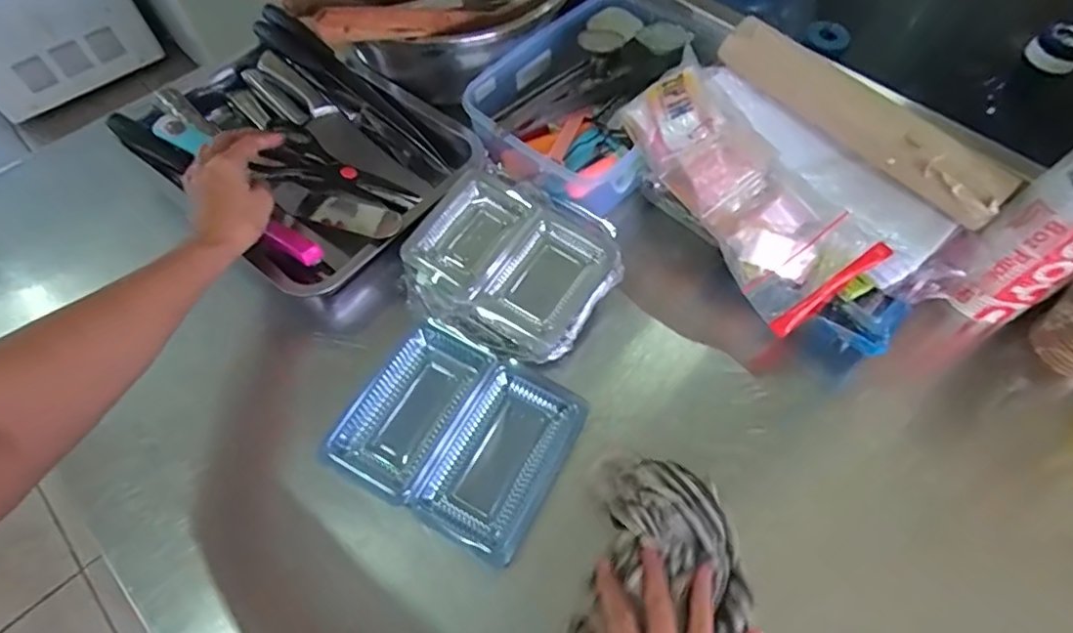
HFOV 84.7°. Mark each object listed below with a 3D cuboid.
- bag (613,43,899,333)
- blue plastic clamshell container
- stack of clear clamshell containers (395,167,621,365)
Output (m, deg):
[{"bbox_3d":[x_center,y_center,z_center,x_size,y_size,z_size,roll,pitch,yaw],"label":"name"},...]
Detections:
[{"bbox_3d":[0.187,-0.120,0.551,0.115,0.045,0.259,-40,84,9],"label":"bag"},{"bbox_3d":[-0.064,0.100,0.510,0.180,0.029,0.155,25,64,14],"label":"blue plastic clamshell container"},{"bbox_3d":[-0.018,-0.054,0.575,0.187,0.052,0.155,28,65,16],"label":"stack of clear clamshell containers"}]

